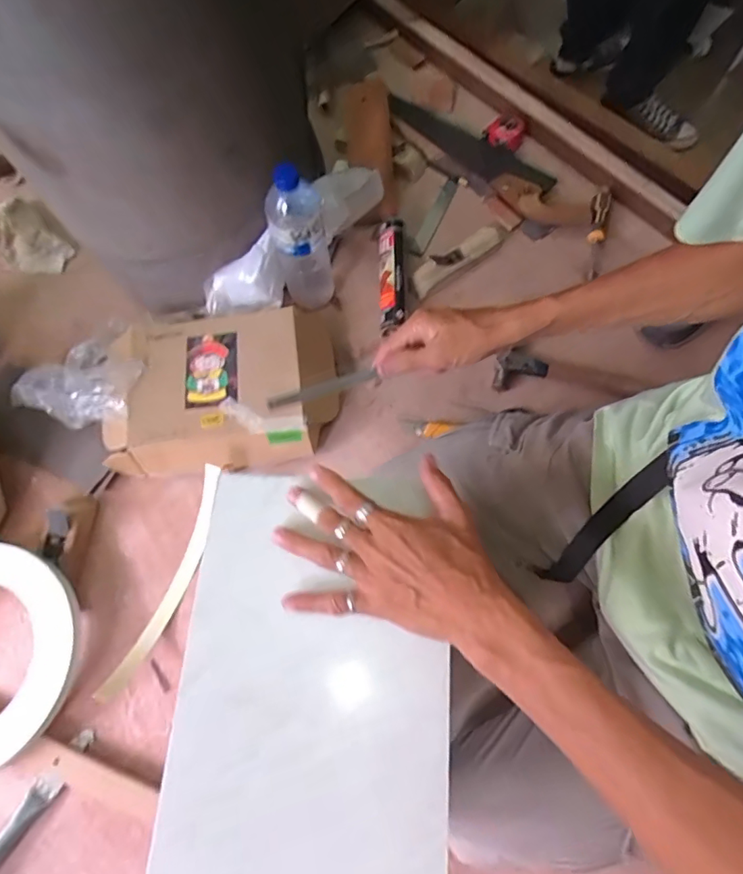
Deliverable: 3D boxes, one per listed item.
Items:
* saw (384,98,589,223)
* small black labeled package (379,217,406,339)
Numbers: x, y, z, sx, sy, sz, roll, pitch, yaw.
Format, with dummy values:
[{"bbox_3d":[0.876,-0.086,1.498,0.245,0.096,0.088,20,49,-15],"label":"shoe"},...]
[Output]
[{"bbox_3d":[0.222,-0.536,0.960,0.447,0.027,0.099,42,78,14],"label":"saw"},{"bbox_3d":[0.037,-0.280,0.877,0.048,0.057,0.211,-1,72,1],"label":"small black labeled package"}]

